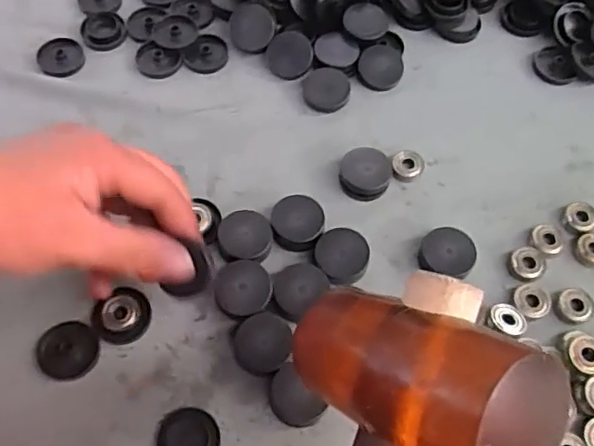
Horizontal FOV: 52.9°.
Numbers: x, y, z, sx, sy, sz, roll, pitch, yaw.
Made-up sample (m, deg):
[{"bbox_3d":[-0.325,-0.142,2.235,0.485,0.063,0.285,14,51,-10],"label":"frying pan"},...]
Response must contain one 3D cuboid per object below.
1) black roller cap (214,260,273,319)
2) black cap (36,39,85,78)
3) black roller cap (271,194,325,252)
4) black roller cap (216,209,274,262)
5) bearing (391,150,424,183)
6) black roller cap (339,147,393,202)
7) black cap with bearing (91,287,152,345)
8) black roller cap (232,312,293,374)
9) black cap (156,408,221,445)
[{"bbox_3d":[-0.031,0.040,0.350,0.032,0.014,0.032,0,64,0],"label":"black roller cap"},{"bbox_3d":[-0.172,-0.120,0.435,0.032,0.004,0.034,0,64,0],"label":"black cap"},{"bbox_3d":[0.001,0.001,0.372,0.032,0.014,0.032,0,64,0],"label":"black roller cap"},{"bbox_3d":[-0.032,0.010,0.367,0.033,0.014,0.031,0,64,0],"label":"black roller cap"},{"bbox_3d":[0.073,-0.038,0.396,0.021,0.011,0.022,0,64,0],"label":"bearing"},{"bbox_3d":[0.045,-0.032,0.391,0.033,0.012,0.034,0,64,0],"label":"black roller cap"},{"bbox_3d":[-0.101,0.054,0.346,0.029,0.011,0.033,39,70,17],"label":"black cap with bearing"},{"bbox_3d":[-0.019,0.069,0.337,0.032,0.016,0.033,0,64,0],"label":"black roller cap"},{"bbox_3d":[-0.058,0.116,0.319,0.032,0.005,0.032,0,64,0],"label":"black cap"}]

